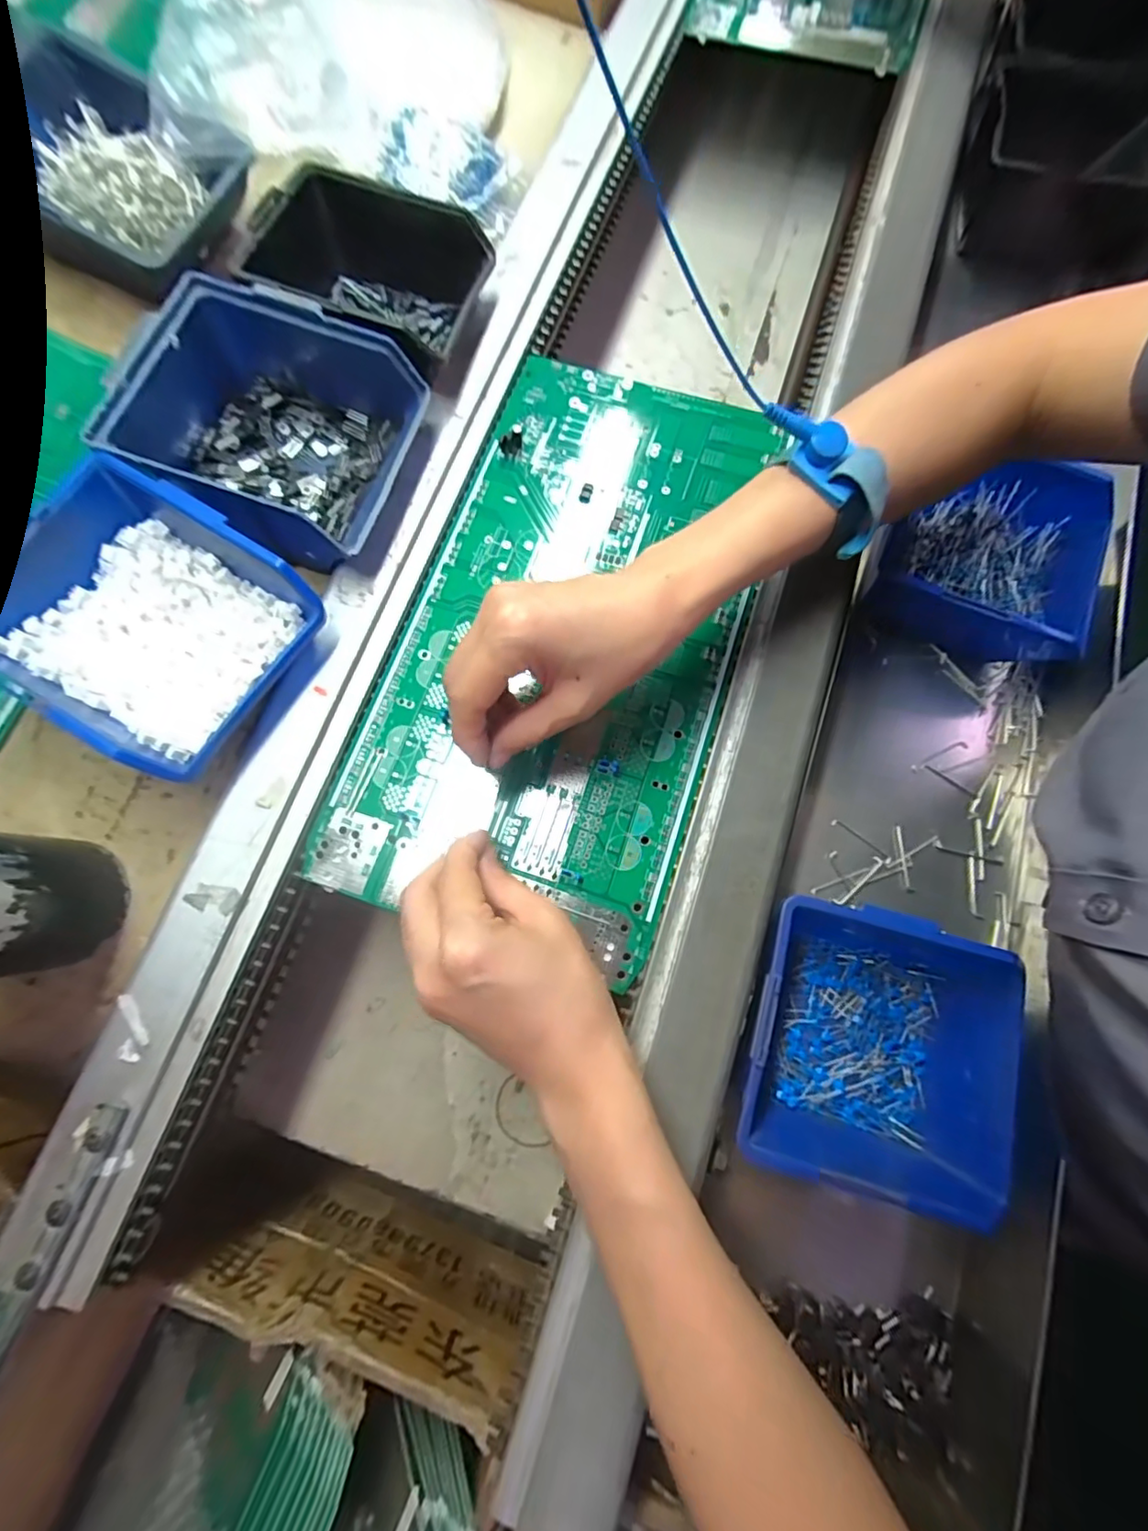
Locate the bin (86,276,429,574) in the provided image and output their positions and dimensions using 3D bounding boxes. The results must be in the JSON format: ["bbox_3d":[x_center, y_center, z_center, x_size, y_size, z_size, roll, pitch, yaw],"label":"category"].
[{"bbox_3d":[-0.173,-0.194,0.325,0.151,0.056,0.126,20,76,5],"label":"bin"}]

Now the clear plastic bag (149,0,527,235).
[{"bbox_3d":[-0.163,-0.495,0.397,0.221,0.085,0.221,-8,76,-2],"label":"clear plastic bag"}]

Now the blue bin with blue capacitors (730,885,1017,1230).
[{"bbox_3d":[0.153,0.141,0.289,0.136,0.062,0.121,14,76,4],"label":"blue bin with blue capacitors"}]

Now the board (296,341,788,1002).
[{"bbox_3d":[-0.001,-0.082,0.334,0.186,0.007,0.353,17,76,4],"label":"board"}]

